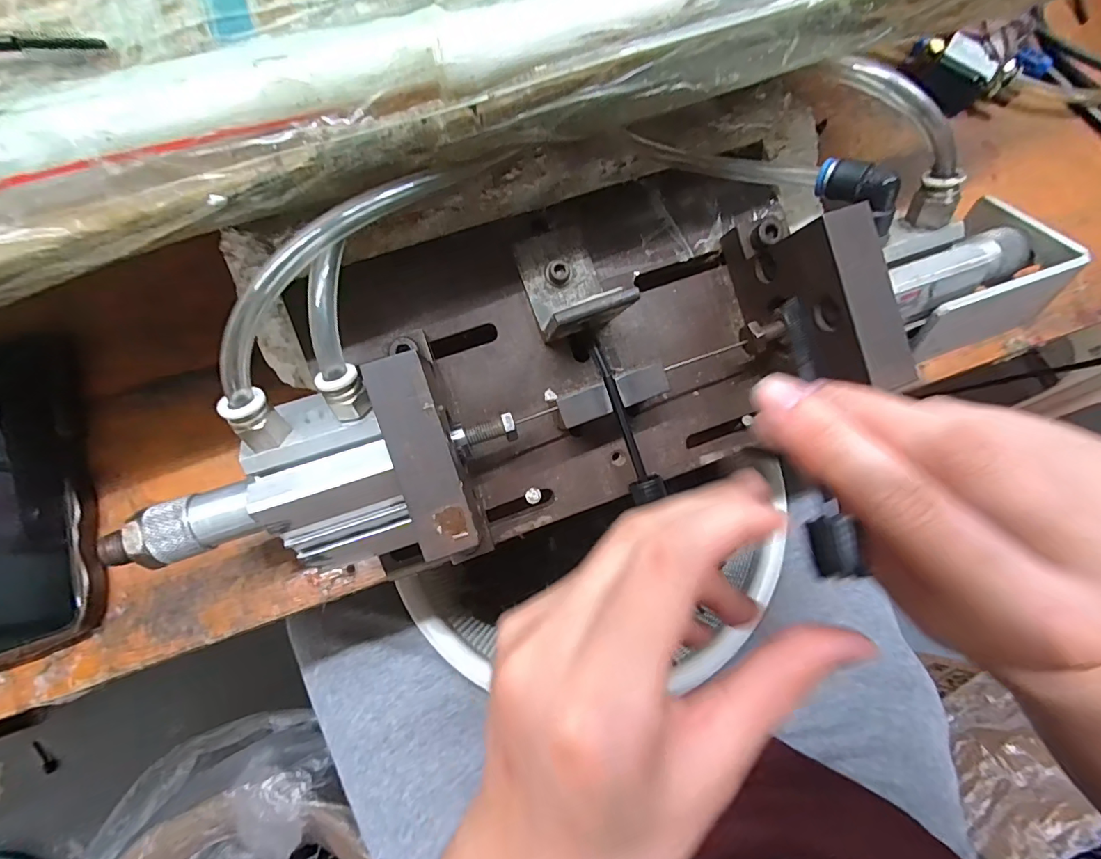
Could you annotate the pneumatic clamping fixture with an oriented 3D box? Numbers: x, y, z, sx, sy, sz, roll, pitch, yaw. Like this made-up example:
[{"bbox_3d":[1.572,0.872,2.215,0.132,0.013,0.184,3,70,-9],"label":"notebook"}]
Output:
[{"bbox_3d":[0.023,-0.043,0.228,0.421,0.111,0.142,-19,76,-7],"label":"pneumatic clamping fixture"}]

